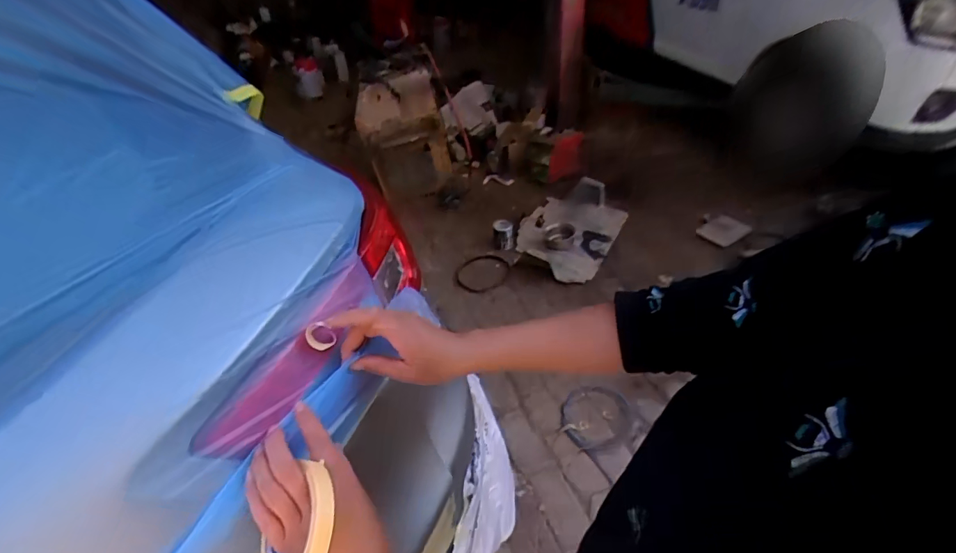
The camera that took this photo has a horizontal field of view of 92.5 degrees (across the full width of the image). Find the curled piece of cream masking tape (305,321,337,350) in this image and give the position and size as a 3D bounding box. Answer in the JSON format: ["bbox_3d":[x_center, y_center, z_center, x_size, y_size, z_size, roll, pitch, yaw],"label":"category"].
[{"bbox_3d":[-0.151,0.057,0.439,0.026,0.018,0.022,-18,46,-21],"label":"curled piece of cream masking tape"}]

